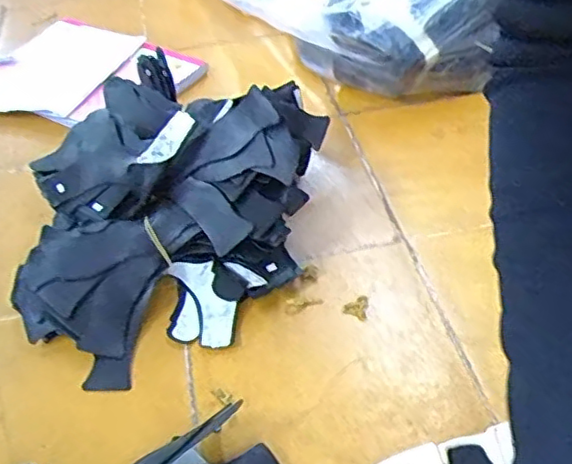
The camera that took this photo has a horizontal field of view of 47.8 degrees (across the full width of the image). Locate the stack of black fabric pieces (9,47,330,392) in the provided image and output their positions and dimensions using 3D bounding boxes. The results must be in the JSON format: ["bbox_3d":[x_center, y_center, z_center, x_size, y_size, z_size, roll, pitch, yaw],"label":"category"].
[{"bbox_3d":[-0.101,-0.040,0.557,0.226,0.133,0.303,6,45,11],"label":"stack of black fabric pieces"}]

